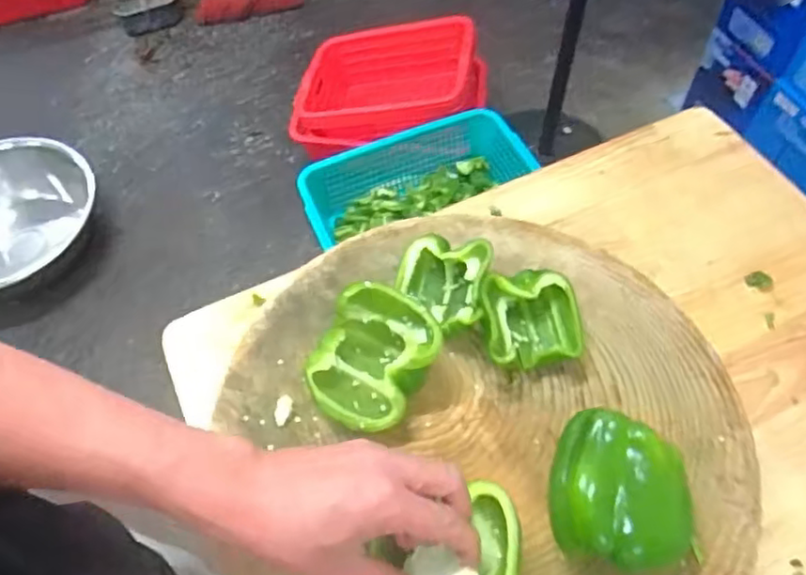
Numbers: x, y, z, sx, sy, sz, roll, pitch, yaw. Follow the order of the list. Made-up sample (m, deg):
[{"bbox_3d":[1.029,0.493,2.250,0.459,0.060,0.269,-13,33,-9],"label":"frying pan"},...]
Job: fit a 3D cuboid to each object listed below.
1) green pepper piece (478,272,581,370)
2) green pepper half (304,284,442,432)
[{"bbox_3d":[0.105,0.026,0.536,0.079,0.043,0.078,-5,58,-1],"label":"green pepper piece"},{"bbox_3d":[-0.025,0.057,0.509,0.085,0.068,0.096,27,63,18],"label":"green pepper half"}]

